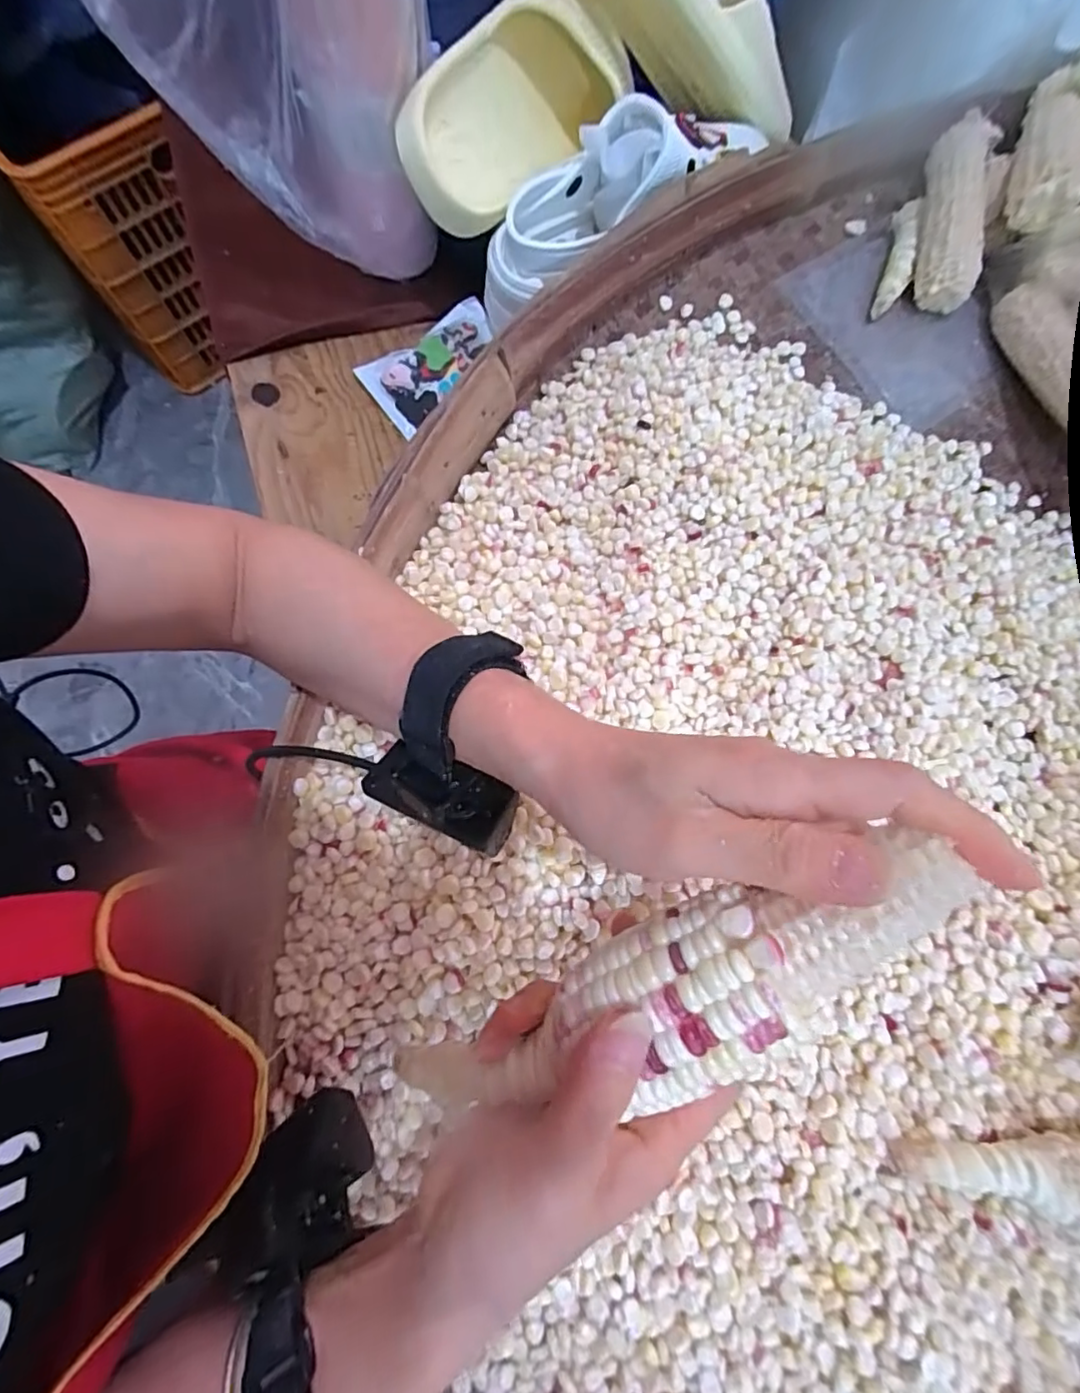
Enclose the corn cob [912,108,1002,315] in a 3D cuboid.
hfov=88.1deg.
[{"bbox_3d":[0.301,-0.350,0.400,0.043,0.034,0.128,5,91,-1],"label":"corn cob"}]

